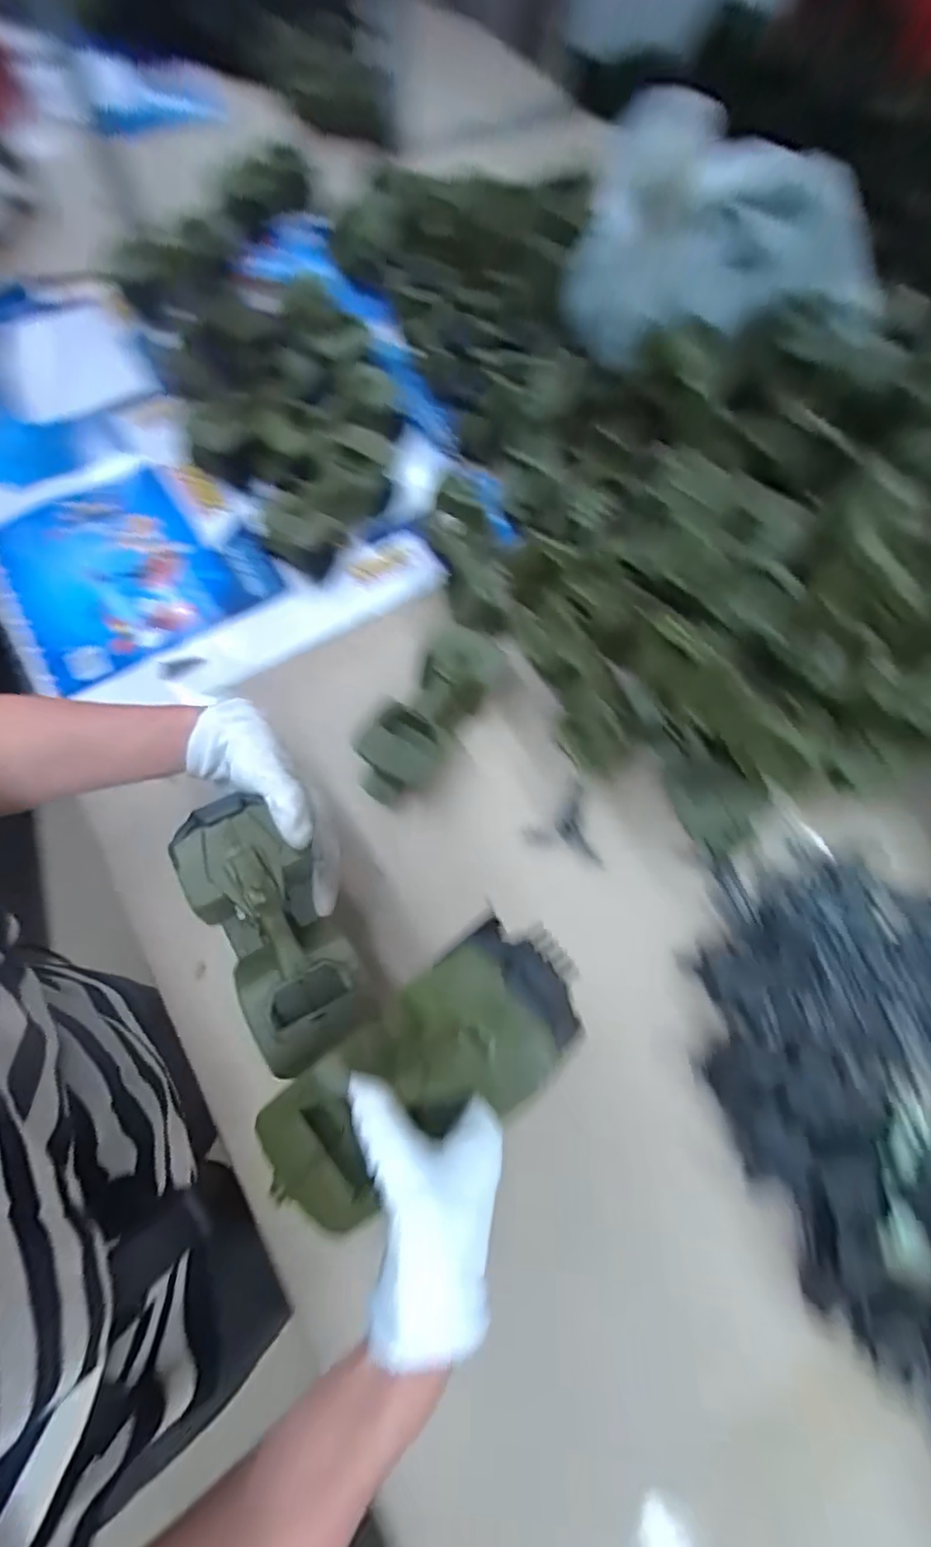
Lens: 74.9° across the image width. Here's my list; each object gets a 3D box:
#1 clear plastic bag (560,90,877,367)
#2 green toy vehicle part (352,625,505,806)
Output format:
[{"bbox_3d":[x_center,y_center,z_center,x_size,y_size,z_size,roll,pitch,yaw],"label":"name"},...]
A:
[{"bbox_3d":[0.273,-0.601,0.687,0.298,0.202,0.218,-9,69,-5],"label":"clear plastic bag"},{"bbox_3d":[-0.036,-0.057,0.588,0.069,0.059,0.182,30,70,10],"label":"green toy vehicle part"}]

